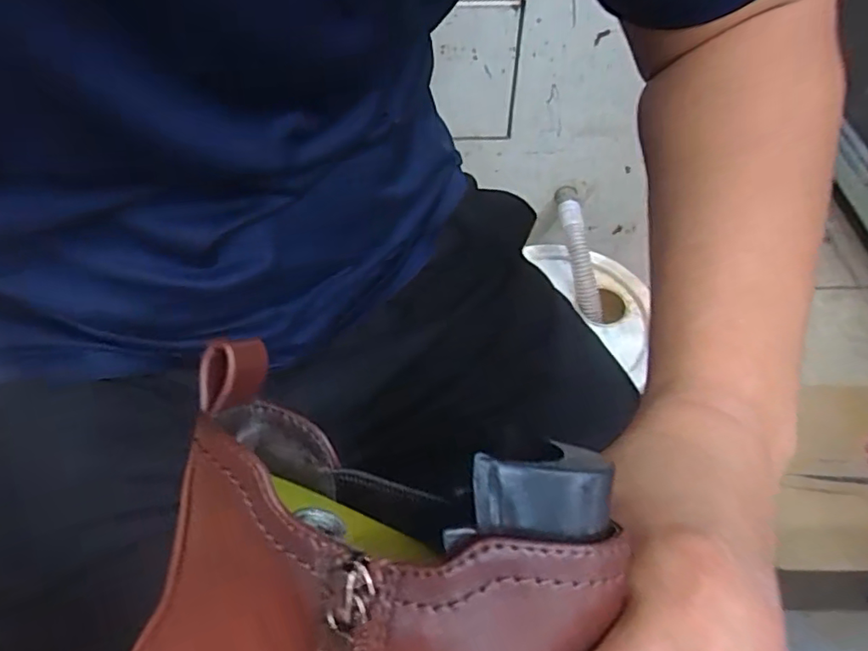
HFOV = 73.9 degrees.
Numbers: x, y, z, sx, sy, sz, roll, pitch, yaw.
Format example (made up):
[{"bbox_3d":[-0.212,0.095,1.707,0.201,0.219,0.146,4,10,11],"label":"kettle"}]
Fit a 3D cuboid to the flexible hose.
[{"bbox_3d":[0.229,-0.115,0.907,0.033,0.051,0.221,-9,81,-10],"label":"flexible hose"}]

